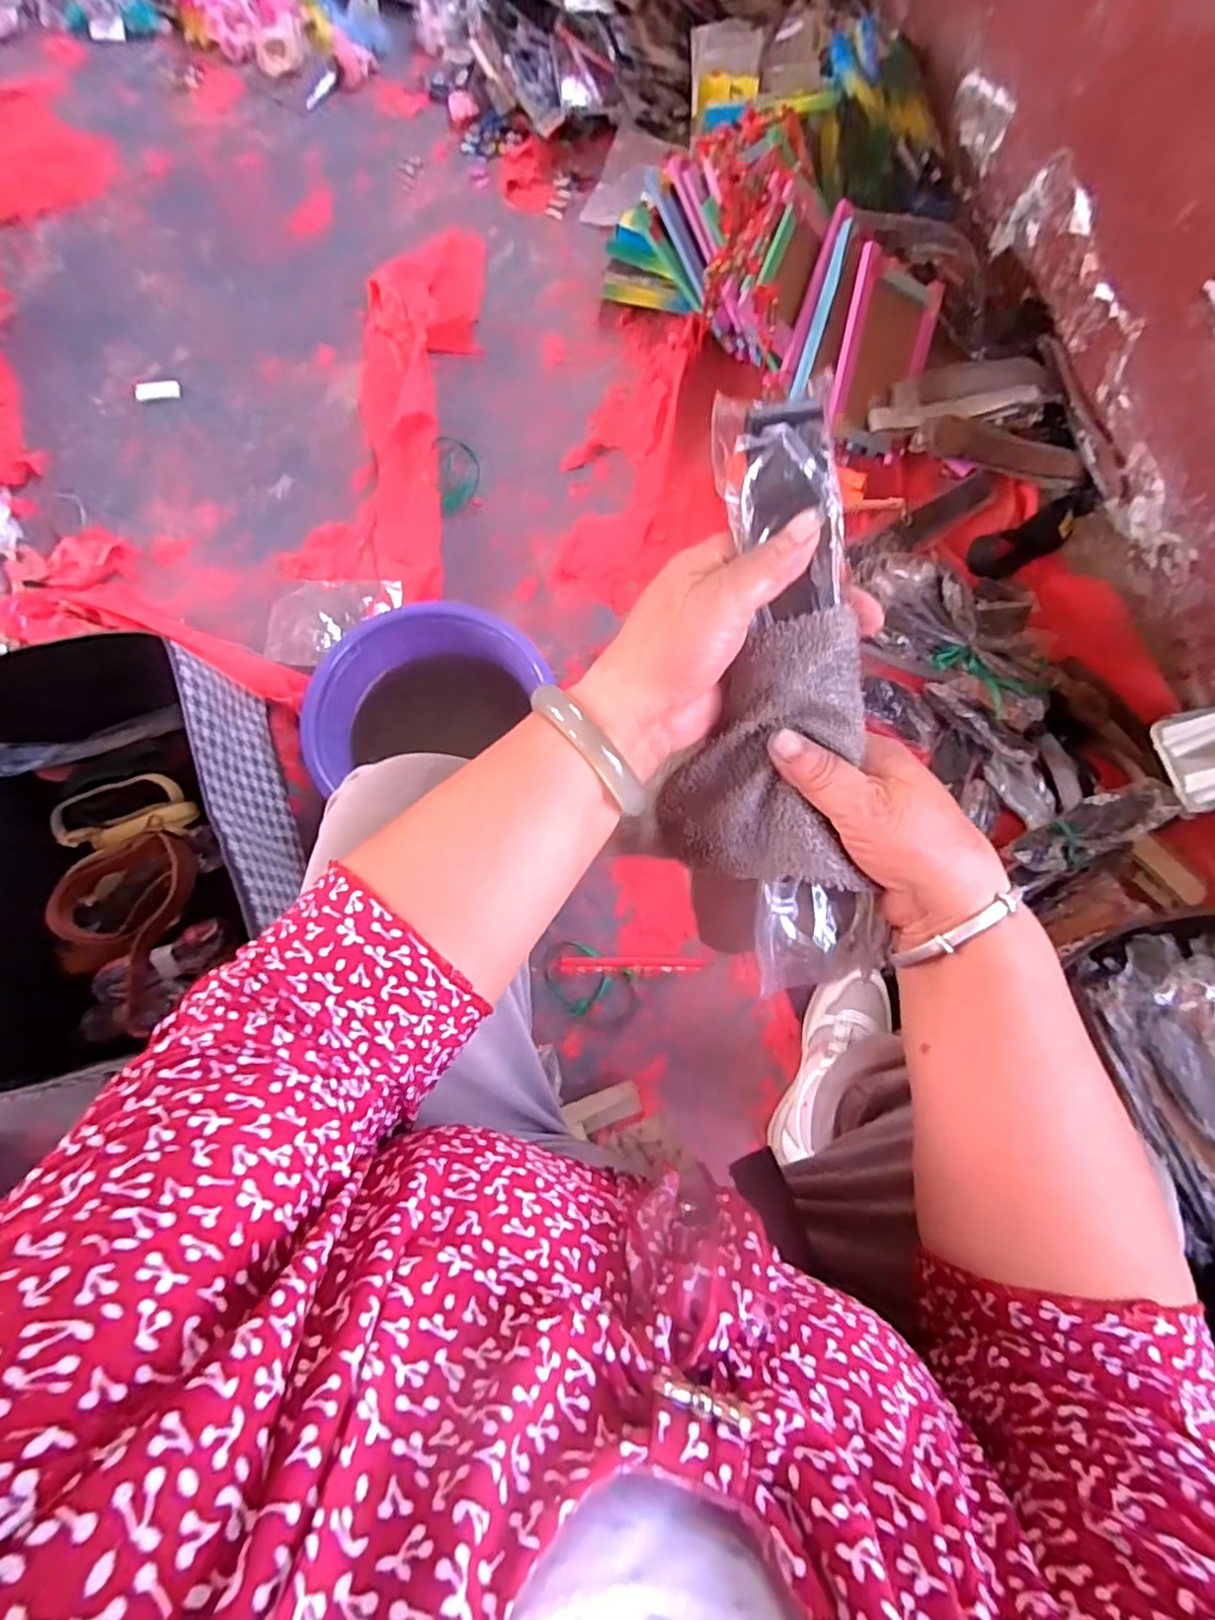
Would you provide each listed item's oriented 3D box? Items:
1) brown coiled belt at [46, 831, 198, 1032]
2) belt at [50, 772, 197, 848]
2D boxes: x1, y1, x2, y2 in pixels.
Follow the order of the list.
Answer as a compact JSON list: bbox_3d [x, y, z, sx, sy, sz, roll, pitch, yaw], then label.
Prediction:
[{"bbox_3d":[-0.549,0.124,0.743,0.156,0.068,0.202,9,76,1],"label":"brown coiled belt"},{"bbox_3d":[-0.579,0.006,0.792,0.192,0.044,0.085,-4,76,17],"label":"belt"}]

